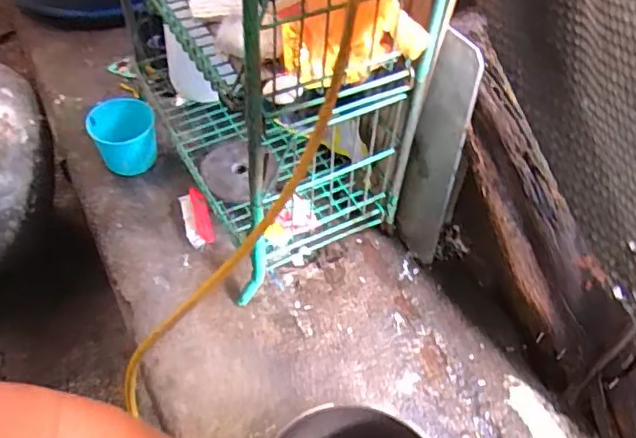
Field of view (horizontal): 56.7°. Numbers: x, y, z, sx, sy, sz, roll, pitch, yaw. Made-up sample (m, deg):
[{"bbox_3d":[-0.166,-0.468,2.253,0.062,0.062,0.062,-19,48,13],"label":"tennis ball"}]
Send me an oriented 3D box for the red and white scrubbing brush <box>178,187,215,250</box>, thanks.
[{"bbox_3d":[-0.233,-0.001,1.129,0.050,0.034,0.120,-13,57,-13],"label":"red and white scrubbing brush"}]

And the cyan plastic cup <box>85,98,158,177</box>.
[{"bbox_3d":[-0.392,-0.170,1.193,0.127,0.119,0.123,2,55,-3],"label":"cyan plastic cup"}]

